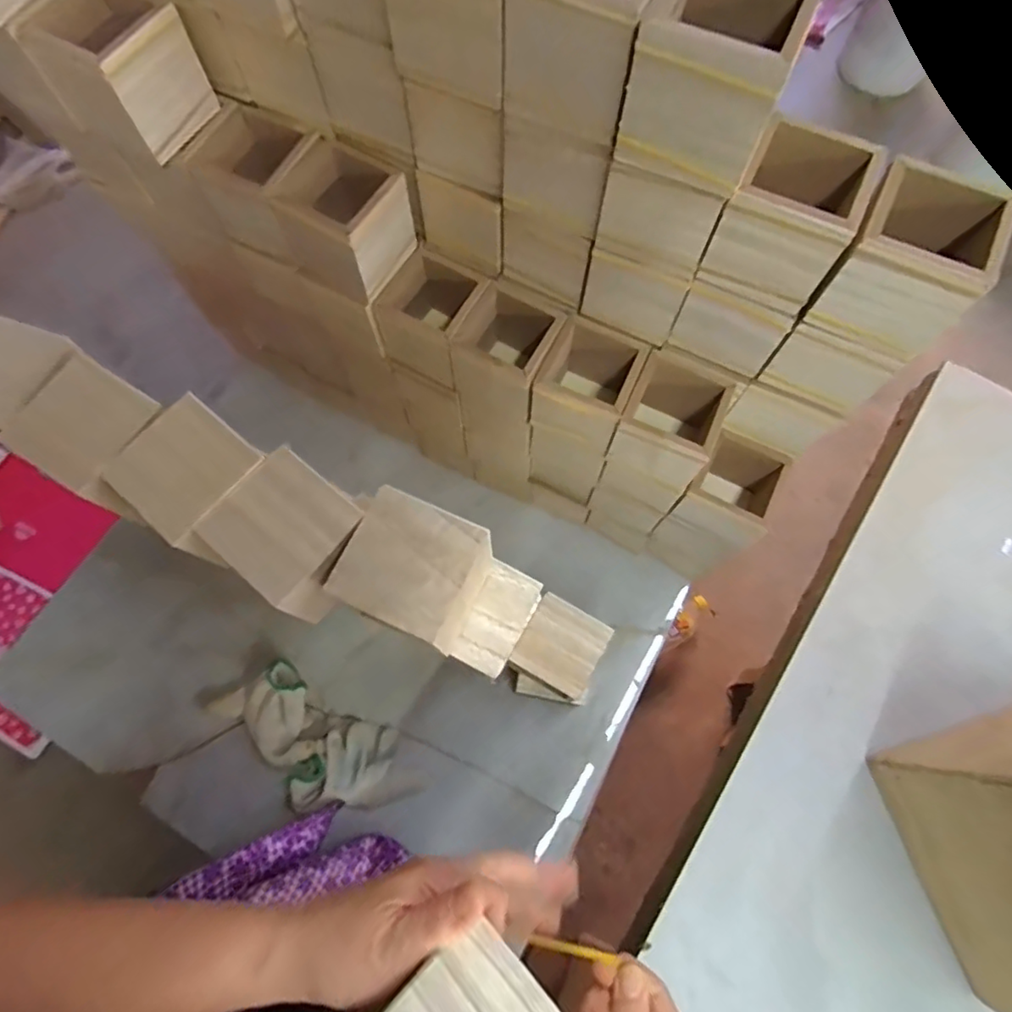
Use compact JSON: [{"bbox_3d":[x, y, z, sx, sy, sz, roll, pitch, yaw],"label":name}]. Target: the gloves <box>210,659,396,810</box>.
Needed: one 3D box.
[{"bbox_3d":[-0.277,0.309,0.782,0.262,0.040,0.130,28,74,8],"label":"gloves"}]

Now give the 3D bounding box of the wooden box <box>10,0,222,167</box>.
[{"bbox_3d":[-0.335,-0.388,0.523,0.100,0.102,0.097,26,73,8],"label":"wooden box"}]

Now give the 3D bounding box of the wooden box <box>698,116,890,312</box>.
[{"bbox_3d":[0.221,-0.228,0.459,0.091,0.085,0.091,27,74,8],"label":"wooden box"}]

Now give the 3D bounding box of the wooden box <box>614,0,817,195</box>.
[{"bbox_3d":[0.134,-0.279,0.381,0.098,0.091,0.086,22,73,6],"label":"wooden box"}]

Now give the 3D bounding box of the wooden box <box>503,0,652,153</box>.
[{"bbox_3d":[0.060,-0.330,0.403,0.092,0.093,0.091,27,74,8],"label":"wooden box"}]

